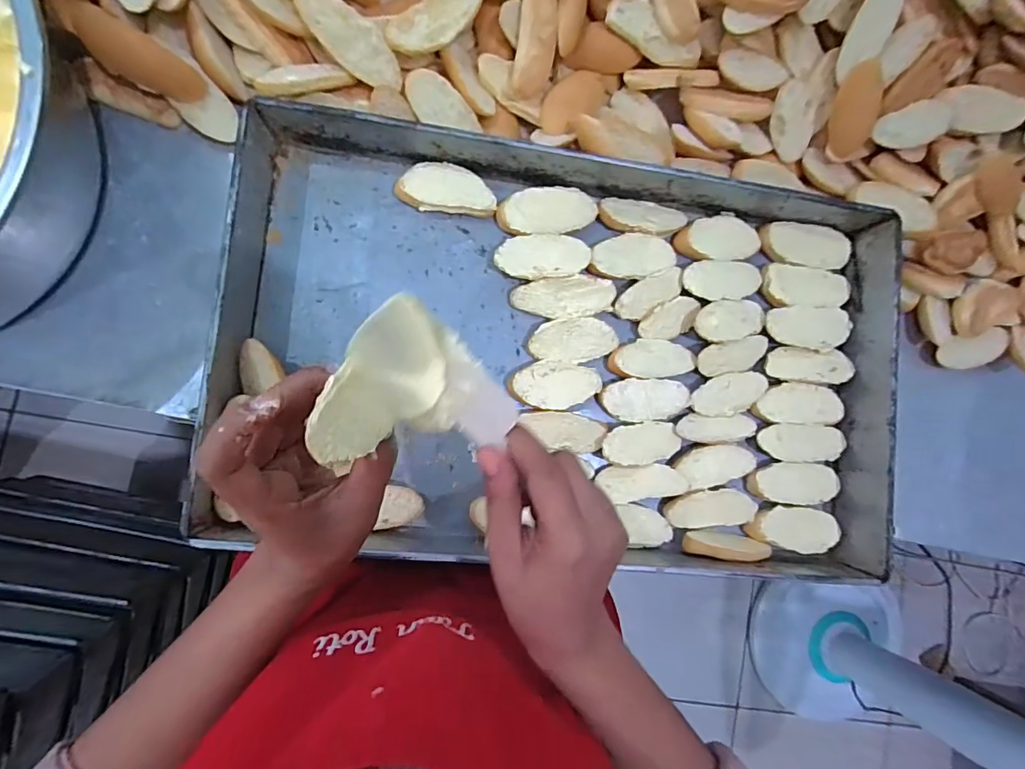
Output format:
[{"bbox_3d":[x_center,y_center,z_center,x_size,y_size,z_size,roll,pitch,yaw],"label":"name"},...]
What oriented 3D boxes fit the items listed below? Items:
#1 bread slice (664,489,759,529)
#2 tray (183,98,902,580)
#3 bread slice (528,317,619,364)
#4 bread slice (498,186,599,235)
[{"bbox_3d":[0.197,0.123,0.484,0.093,0.019,0.037,1,87,-8],"label":"bread slice"},{"bbox_3d":[0.063,-0.028,0.464,0.613,0.063,0.362,6,88,-8],"label":"tray"},{"bbox_3d":[0.060,-0.043,0.477,0.086,0.016,0.043,3,86,-8],"label":"bread slice"},{"bbox_3d":[0.036,-0.171,0.476,0.097,0.014,0.048,-9,88,-9],"label":"bread slice"}]

